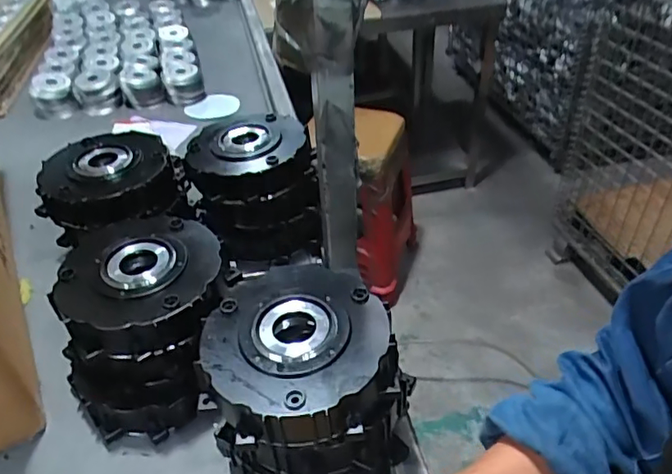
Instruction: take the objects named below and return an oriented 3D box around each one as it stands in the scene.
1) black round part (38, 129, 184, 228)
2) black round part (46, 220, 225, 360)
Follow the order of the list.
[{"bbox_3d":[-0.319,-0.082,0.750,0.170,0.063,0.170,-2,39,2],"label":"black round part"},{"bbox_3d":[-0.207,0.044,0.575,0.157,0.051,0.161,-2,39,2],"label":"black round part"}]

